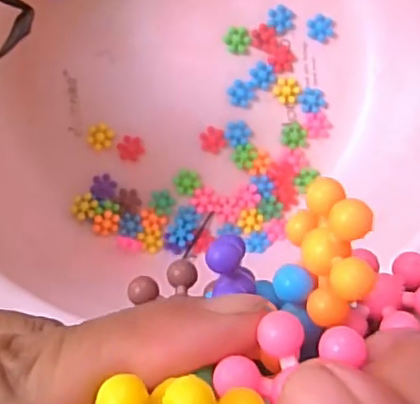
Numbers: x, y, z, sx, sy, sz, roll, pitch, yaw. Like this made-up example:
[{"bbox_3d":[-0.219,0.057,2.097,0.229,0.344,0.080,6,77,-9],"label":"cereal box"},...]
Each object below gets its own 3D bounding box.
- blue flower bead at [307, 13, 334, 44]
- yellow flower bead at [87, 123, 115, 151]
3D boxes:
[{"bbox_3d":[0.111,-0.175,0.644,0.027,0.007,0.026,0,95,-6],"label":"blue flower bead"},{"bbox_3d":[-0.107,-0.064,0.630,0.025,0.008,0.026,6,94,-6],"label":"yellow flower bead"}]

